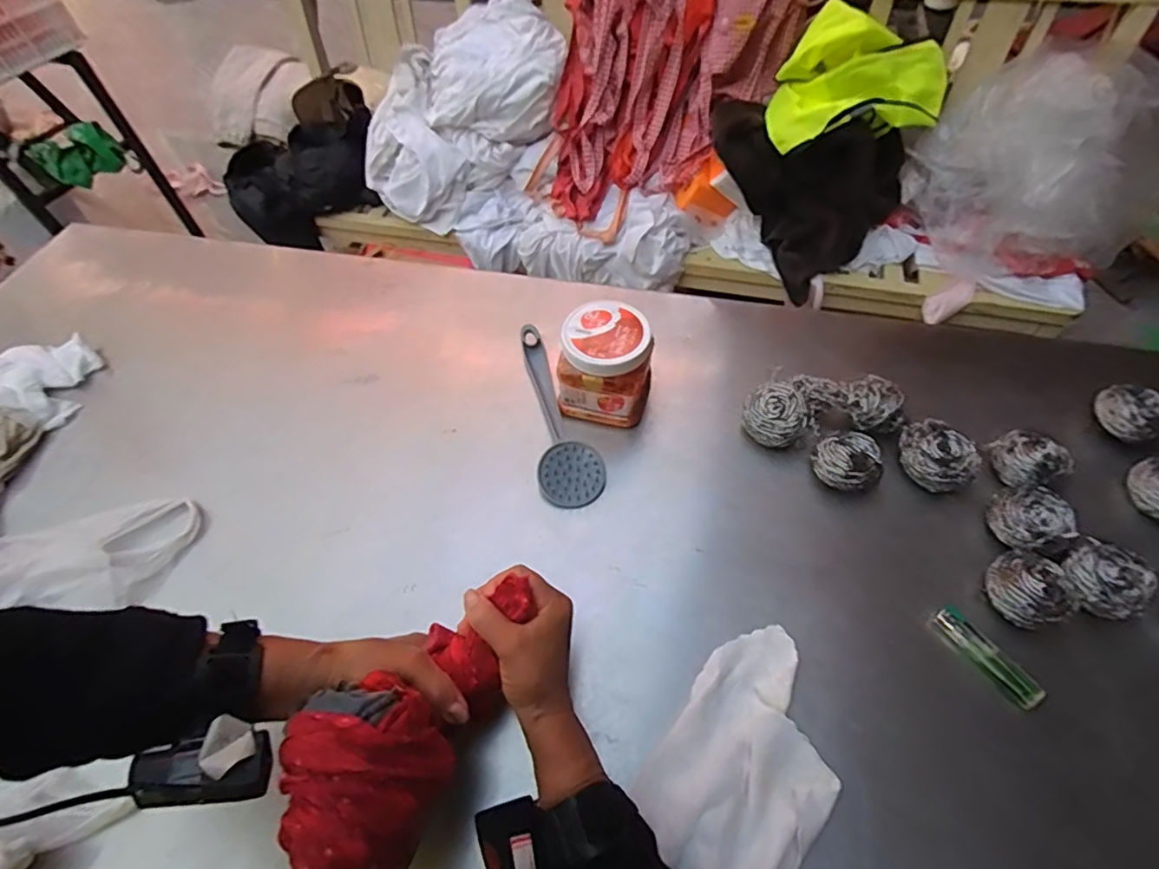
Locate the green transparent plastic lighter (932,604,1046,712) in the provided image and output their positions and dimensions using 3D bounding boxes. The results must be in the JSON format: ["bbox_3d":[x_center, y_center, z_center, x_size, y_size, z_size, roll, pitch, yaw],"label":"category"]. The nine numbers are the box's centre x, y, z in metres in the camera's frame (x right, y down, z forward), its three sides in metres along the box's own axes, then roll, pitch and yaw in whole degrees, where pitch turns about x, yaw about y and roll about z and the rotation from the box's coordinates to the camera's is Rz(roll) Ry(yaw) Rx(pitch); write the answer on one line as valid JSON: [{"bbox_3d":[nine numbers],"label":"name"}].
[{"bbox_3d":[0.332,0.179,0.457,0.024,0.009,0.085,-29,59,-14],"label":"green transparent plastic lighter"}]

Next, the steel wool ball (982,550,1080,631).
[{"bbox_3d":[0.381,0.130,0.473,0.063,0.031,0.060,-2,57,3],"label":"steel wool ball"}]

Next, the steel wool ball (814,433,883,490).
[{"bbox_3d":[0.257,0.032,0.546,0.057,0.036,0.054,-2,57,3],"label":"steel wool ball"}]

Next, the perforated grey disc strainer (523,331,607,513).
[{"bbox_3d":[-0.025,-0.032,0.612,0.066,0.023,0.236,-12,57,-3],"label":"perforated grey disc strainer"}]

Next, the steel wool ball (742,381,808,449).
[{"bbox_3d":[0.200,-0.019,0.575,0.060,0.043,0.051,23,62,18],"label":"steel wool ball"}]

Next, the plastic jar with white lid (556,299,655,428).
[{"bbox_3d":[0.029,-0.076,0.594,0.090,0.094,0.091,10,58,11],"label":"plastic jar with white lid"}]

